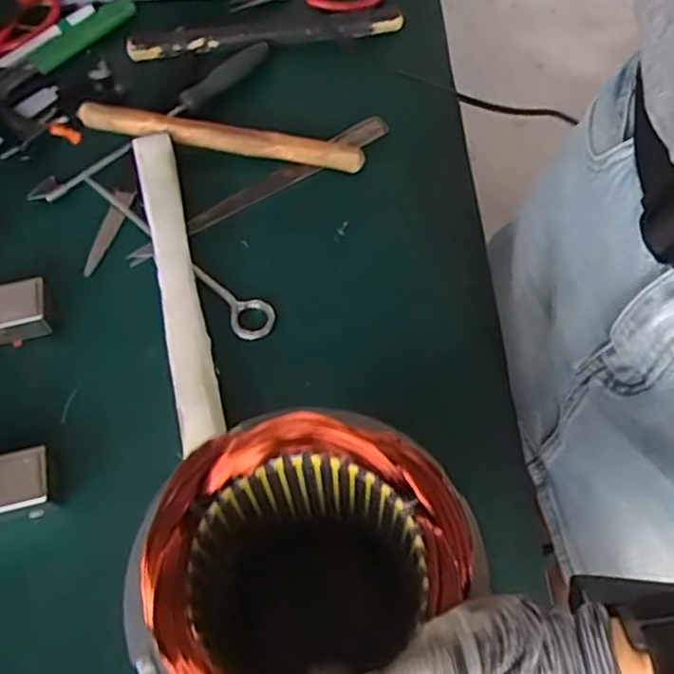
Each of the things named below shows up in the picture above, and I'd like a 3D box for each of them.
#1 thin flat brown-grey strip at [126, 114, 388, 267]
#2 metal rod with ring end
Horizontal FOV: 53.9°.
[{"bbox_3d":[-0.061,-0.129,0.573,0.255,0.009,0.025,-35,67,-14],"label":"thin flat brown-grey strip"},{"bbox_3d":[-0.129,-0.074,0.547,0.035,0.013,0.216,-40,68,-17],"label":"metal rod with ring end"}]

